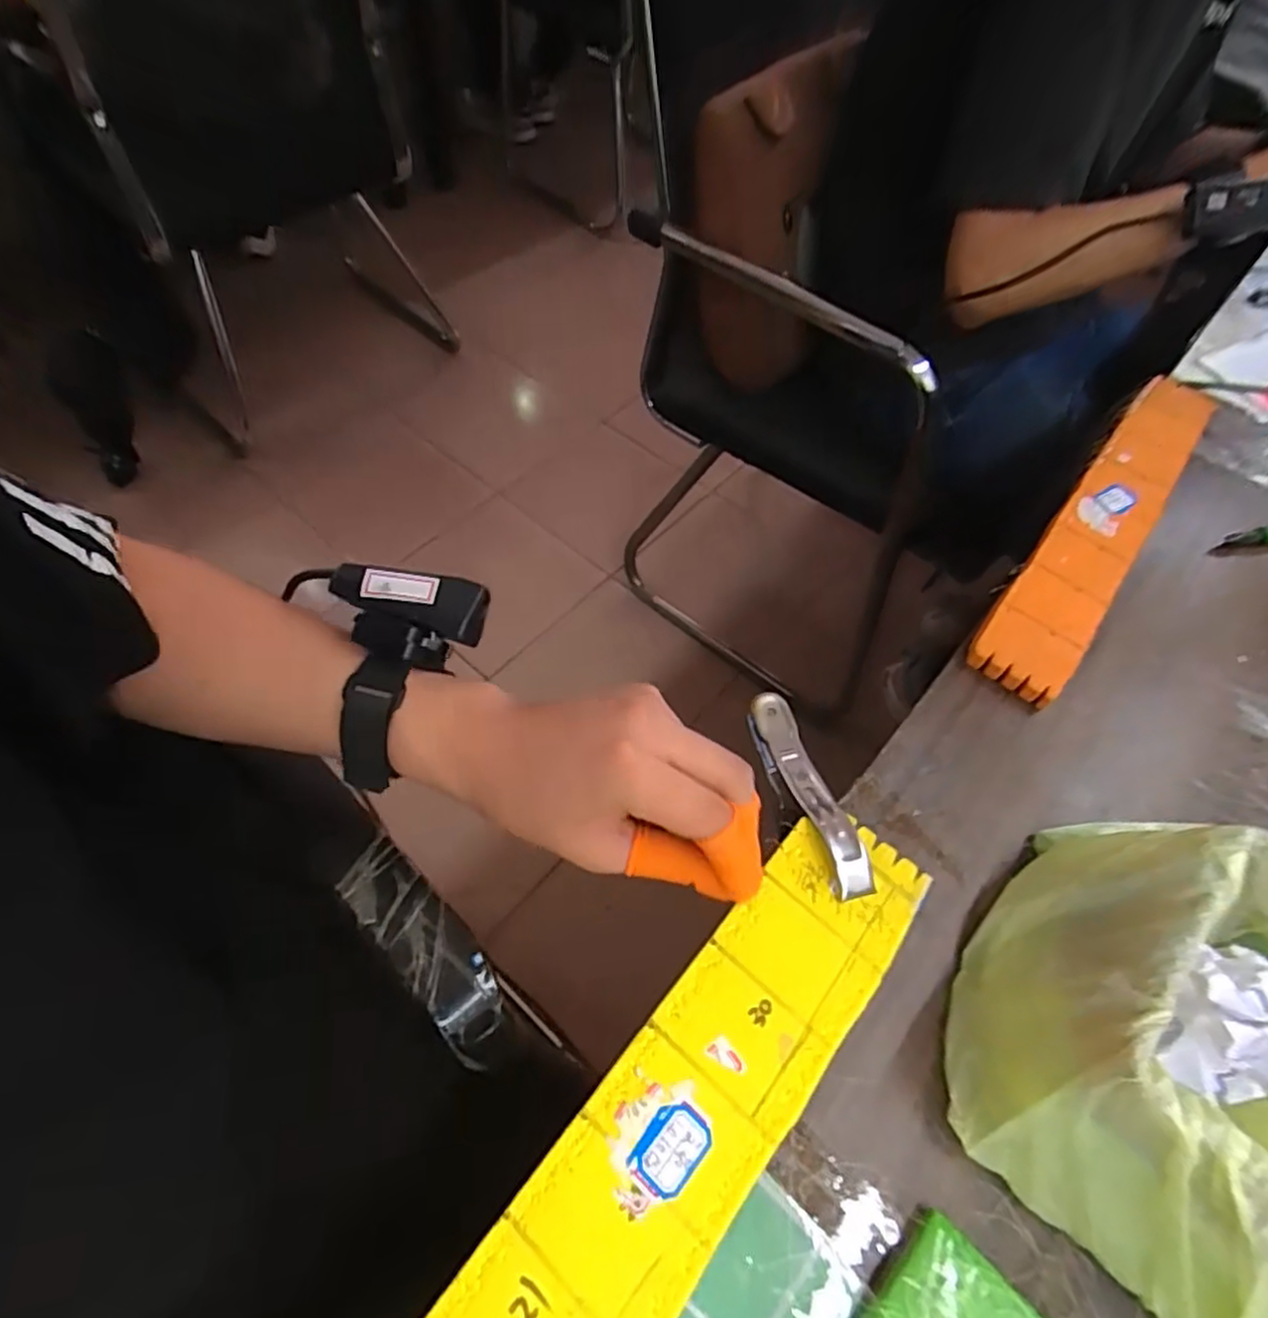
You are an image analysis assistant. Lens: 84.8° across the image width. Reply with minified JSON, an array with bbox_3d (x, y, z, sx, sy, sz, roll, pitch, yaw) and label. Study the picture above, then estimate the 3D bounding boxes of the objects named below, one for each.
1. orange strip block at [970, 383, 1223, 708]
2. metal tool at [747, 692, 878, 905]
[{"bbox_3d":[0.318,-0.095,0.468,0.054,0.014,0.323,36,64,17],"label":"orange strip block"},{"bbox_3d":[0.087,0.068,0.353,0.022,0.026,0.111,-13,47,-11],"label":"metal tool"}]

